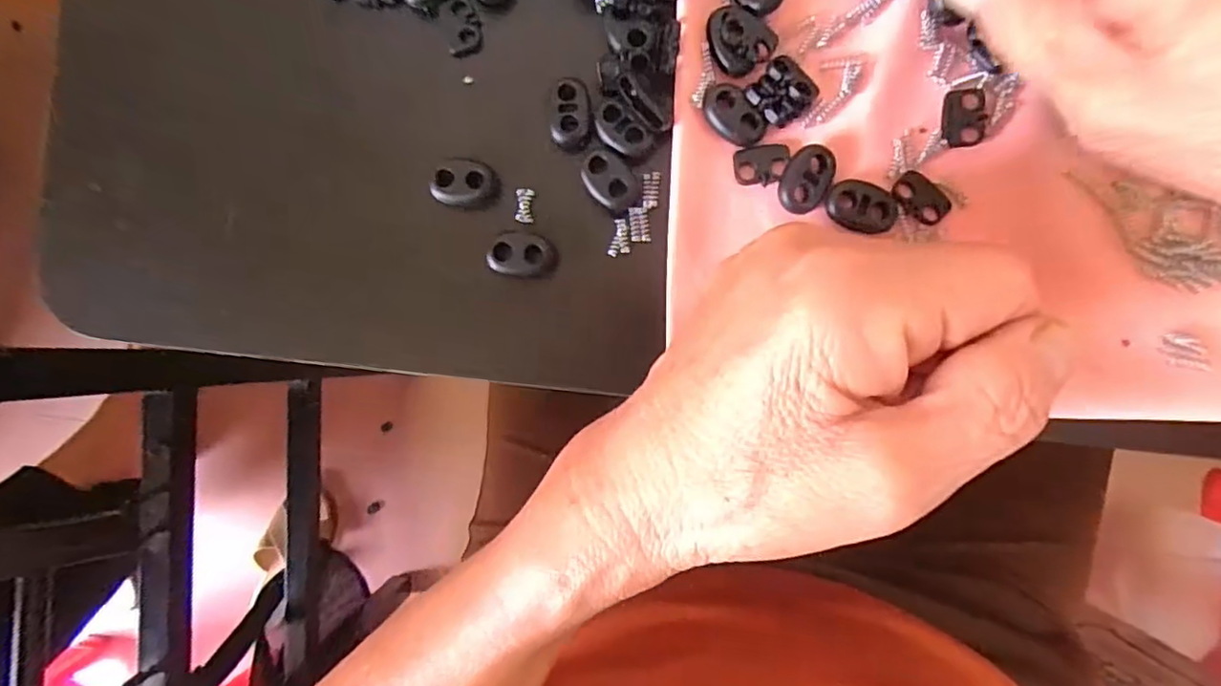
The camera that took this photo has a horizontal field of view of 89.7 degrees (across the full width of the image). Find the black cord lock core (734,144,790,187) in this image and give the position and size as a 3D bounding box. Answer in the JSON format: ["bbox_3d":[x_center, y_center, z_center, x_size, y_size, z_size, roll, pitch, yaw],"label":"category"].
[{"bbox_3d":[0.048,-0.057,0.196,0.017,0.004,0.012,-7,89,6],"label":"black cord lock core"}]

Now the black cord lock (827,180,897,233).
[{"bbox_3d":[0.079,-0.044,0.192,0.021,0.005,0.014,12,91,6],"label":"black cord lock"}]

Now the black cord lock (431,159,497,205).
[{"bbox_3d":[-0.048,-0.053,0.202,0.019,0.006,0.015,0,90,6],"label":"black cord lock"}]

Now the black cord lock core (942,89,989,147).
[{"bbox_3d":[0.110,-0.070,0.191,0.012,0.004,0.017,5,90,6],"label":"black cord lock core"}]

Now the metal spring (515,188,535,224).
[{"bbox_3d":[-0.028,-0.045,0.203,0.005,0.004,0.011,1,90,6],"label":"metal spring"}]

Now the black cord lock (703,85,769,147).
[{"bbox_3d":[0.038,-0.072,0.193,0.014,0.004,0.022,-40,86,4],"label":"black cord lock"}]

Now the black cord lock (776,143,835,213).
[{"bbox_3d":[0.061,-0.051,0.193,0.015,0.006,0.021,29,93,5],"label":"black cord lock"}]

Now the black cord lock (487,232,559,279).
[{"bbox_3d":[-0.029,-0.029,0.200,0.022,0.005,0.014,8,90,6],"label":"black cord lock"}]

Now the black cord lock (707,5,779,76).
[{"bbox_3d":[0.040,-0.096,0.192,0.022,0.005,0.018,44,94,4],"label":"black cord lock"}]

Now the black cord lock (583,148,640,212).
[{"bbox_3d":[0.000,-0.053,0.199,0.015,0.004,0.021,-45,86,4],"label":"black cord lock"}]

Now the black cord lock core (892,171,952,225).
[{"bbox_3d":[0.097,-0.045,0.191,0.011,0.004,0.018,-45,86,4],"label":"black cord lock core"}]

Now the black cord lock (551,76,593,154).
[{"bbox_3d":[-0.012,-0.074,0.201,0.013,0.004,0.022,9,91,6],"label":"black cord lock"}]

